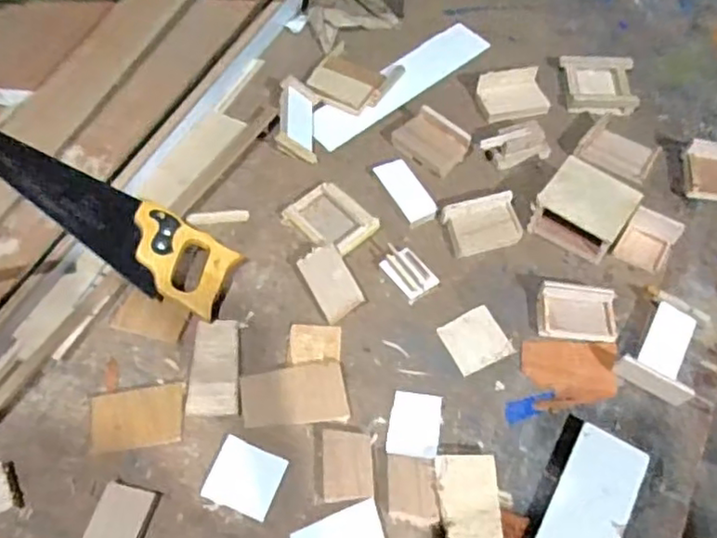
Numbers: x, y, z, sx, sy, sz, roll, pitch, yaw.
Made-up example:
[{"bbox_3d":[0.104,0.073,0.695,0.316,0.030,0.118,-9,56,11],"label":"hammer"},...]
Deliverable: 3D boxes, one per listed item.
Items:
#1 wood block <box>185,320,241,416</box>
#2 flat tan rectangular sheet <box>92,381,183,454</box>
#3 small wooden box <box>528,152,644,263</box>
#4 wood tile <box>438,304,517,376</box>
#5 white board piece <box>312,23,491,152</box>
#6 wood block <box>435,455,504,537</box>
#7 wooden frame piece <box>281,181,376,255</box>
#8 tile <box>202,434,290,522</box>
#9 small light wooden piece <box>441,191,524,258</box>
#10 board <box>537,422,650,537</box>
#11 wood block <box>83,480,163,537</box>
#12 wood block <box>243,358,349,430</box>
[{"bbox_3d":[-0.163,0.111,0.740,0.055,0.006,0.112,1,61,-3],"label":"wood block"},{"bbox_3d":[-0.240,0.163,0.709,0.098,0.013,0.062,-7,62,-7],"label":"flat tan rectangular sheet"},{"bbox_3d":[0.283,-0.073,0.819,0.103,0.065,0.096,36,65,15],"label":"small wooden box"},{"bbox_3d":[0.139,0.084,0.773,0.069,0.008,0.068,-21,65,-14],"label":"wood tile"},{"bbox_3d":[0.062,-0.280,0.969,0.322,0.006,0.067,-36,69,-20],"label":"white board piece"},{"bbox_3d":[0.114,0.249,0.663,0.061,0.027,0.116,-1,61,-4],"label":"wood block"},{"bbox_3d":[-0.037,-0.065,0.841,0.104,0.015,0.082,41,67,17],"label":"wooden frame piece"},{"bbox_3d":[-0.120,0.221,0.686,0.073,0.004,0.065,21,62,8],"label":"tile"},{"bbox_3d":[0.161,-0.058,0.840,0.094,0.024,0.070,-16,63,-12],"label":"small light wooden piece"},{"bbox_3d":[0.236,0.248,0.667,0.070,0.023,0.163,28,63,12],"label":"board"},{"bbox_3d":[-0.245,0.268,0.647,0.056,0.020,0.103,14,61,5],"label":"wood block"},{"bbox_3d":[-0.072,0.143,0.729,0.114,0.005,0.071,-8,62,-8],"label":"wood block"}]

